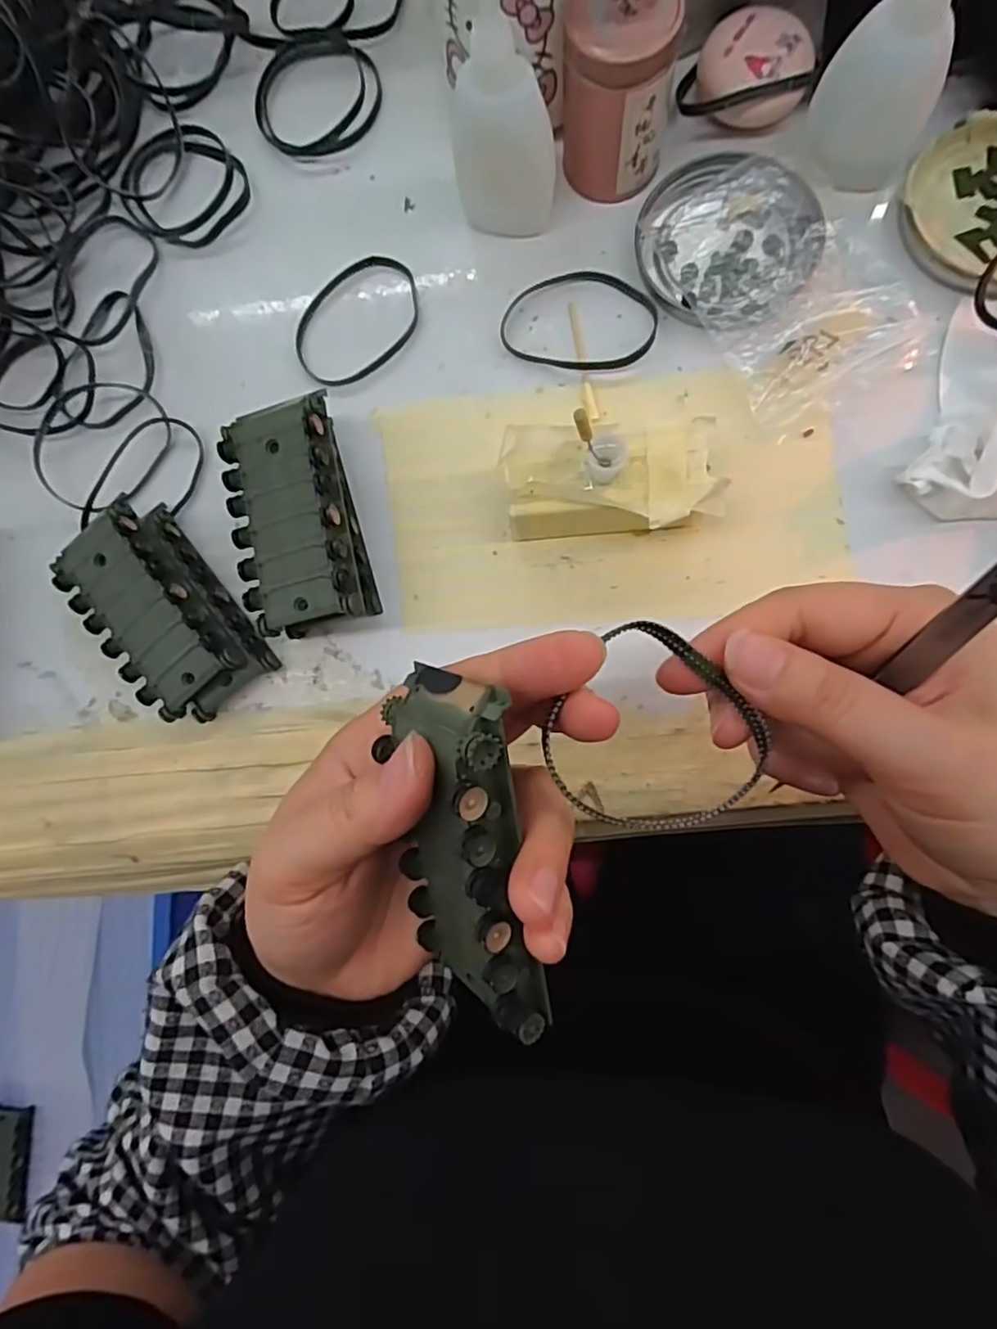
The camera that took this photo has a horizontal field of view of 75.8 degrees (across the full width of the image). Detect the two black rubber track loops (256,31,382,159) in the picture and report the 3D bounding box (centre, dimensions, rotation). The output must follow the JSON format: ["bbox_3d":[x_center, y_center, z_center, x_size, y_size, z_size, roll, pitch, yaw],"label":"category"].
[{"bbox_3d":[-0.093,-0.287,0.320,0.062,0.004,0.067,-1,84,6],"label":"two black rubber track loops"}]

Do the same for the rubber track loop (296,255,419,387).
[{"bbox_3d":[-0.069,-0.165,0.305,0.052,0.004,0.069,41,89,8],"label":"rubber track loop"}]

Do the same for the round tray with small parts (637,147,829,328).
[{"bbox_3d":[0.102,-0.189,0.285,0.073,0.011,0.080,-1,84,6],"label":"round tray with small parts"}]

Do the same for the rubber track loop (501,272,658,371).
[{"bbox_3d":[0.038,-0.159,0.293,0.069,0.004,0.049,17,86,7],"label":"rubber track loop"}]

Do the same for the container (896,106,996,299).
[{"bbox_3d":[0.215,-0.197,0.274,0.079,0.017,0.078,-1,84,6],"label":"container"}]

